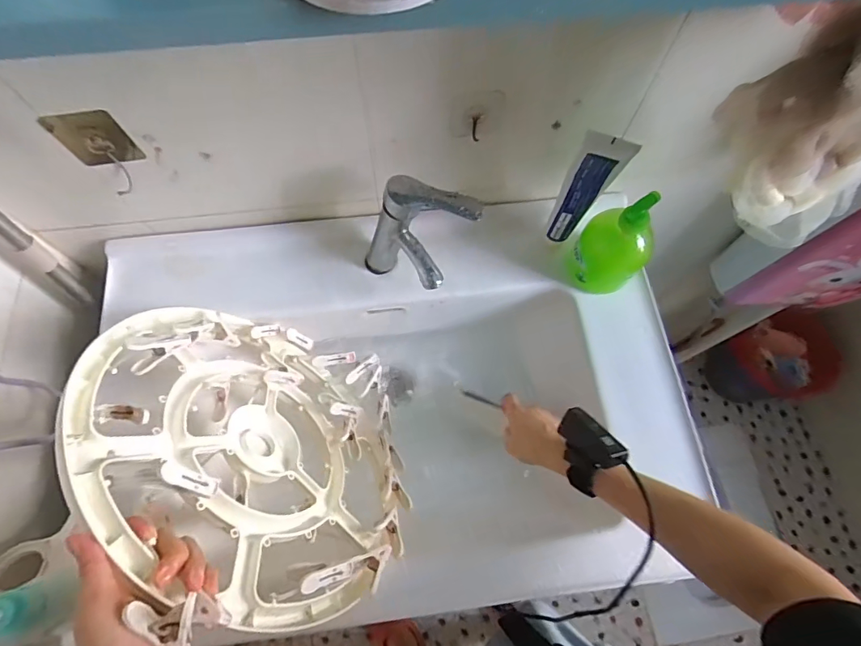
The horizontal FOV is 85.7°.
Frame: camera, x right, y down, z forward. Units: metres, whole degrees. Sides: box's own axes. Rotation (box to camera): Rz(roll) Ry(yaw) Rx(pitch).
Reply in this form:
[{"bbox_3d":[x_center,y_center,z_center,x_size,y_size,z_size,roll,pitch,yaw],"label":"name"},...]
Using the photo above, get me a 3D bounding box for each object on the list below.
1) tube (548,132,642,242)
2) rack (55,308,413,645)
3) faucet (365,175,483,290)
[{"bbox_3d":[0.173,-0.145,0.527,0.049,0.180,0.023,15,69,4],"label":"tube"},{"bbox_3d":[-0.176,0.126,0.491,0.090,0.362,0.352,-43,57,20],"label":"rack"},{"bbox_3d":[-0.014,-0.106,0.563,0.115,0.145,0.091,34,72,11],"label":"faucet"}]

